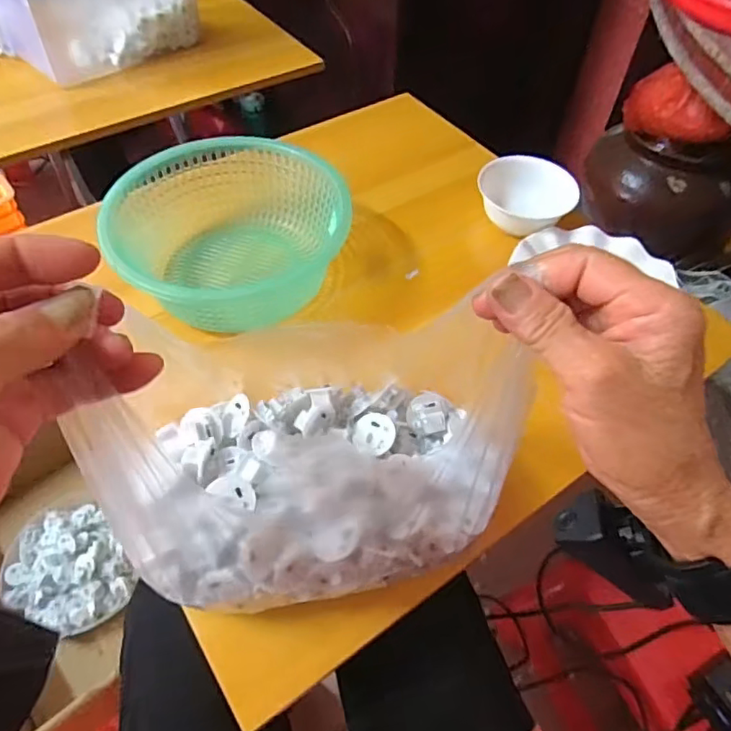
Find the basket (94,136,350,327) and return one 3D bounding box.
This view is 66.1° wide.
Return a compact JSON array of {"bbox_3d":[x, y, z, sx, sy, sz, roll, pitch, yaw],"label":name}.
[{"bbox_3d":[-0.147,-0.141,0.597,0.200,0.093,0.215,1,54,-1],"label":"basket"}]

